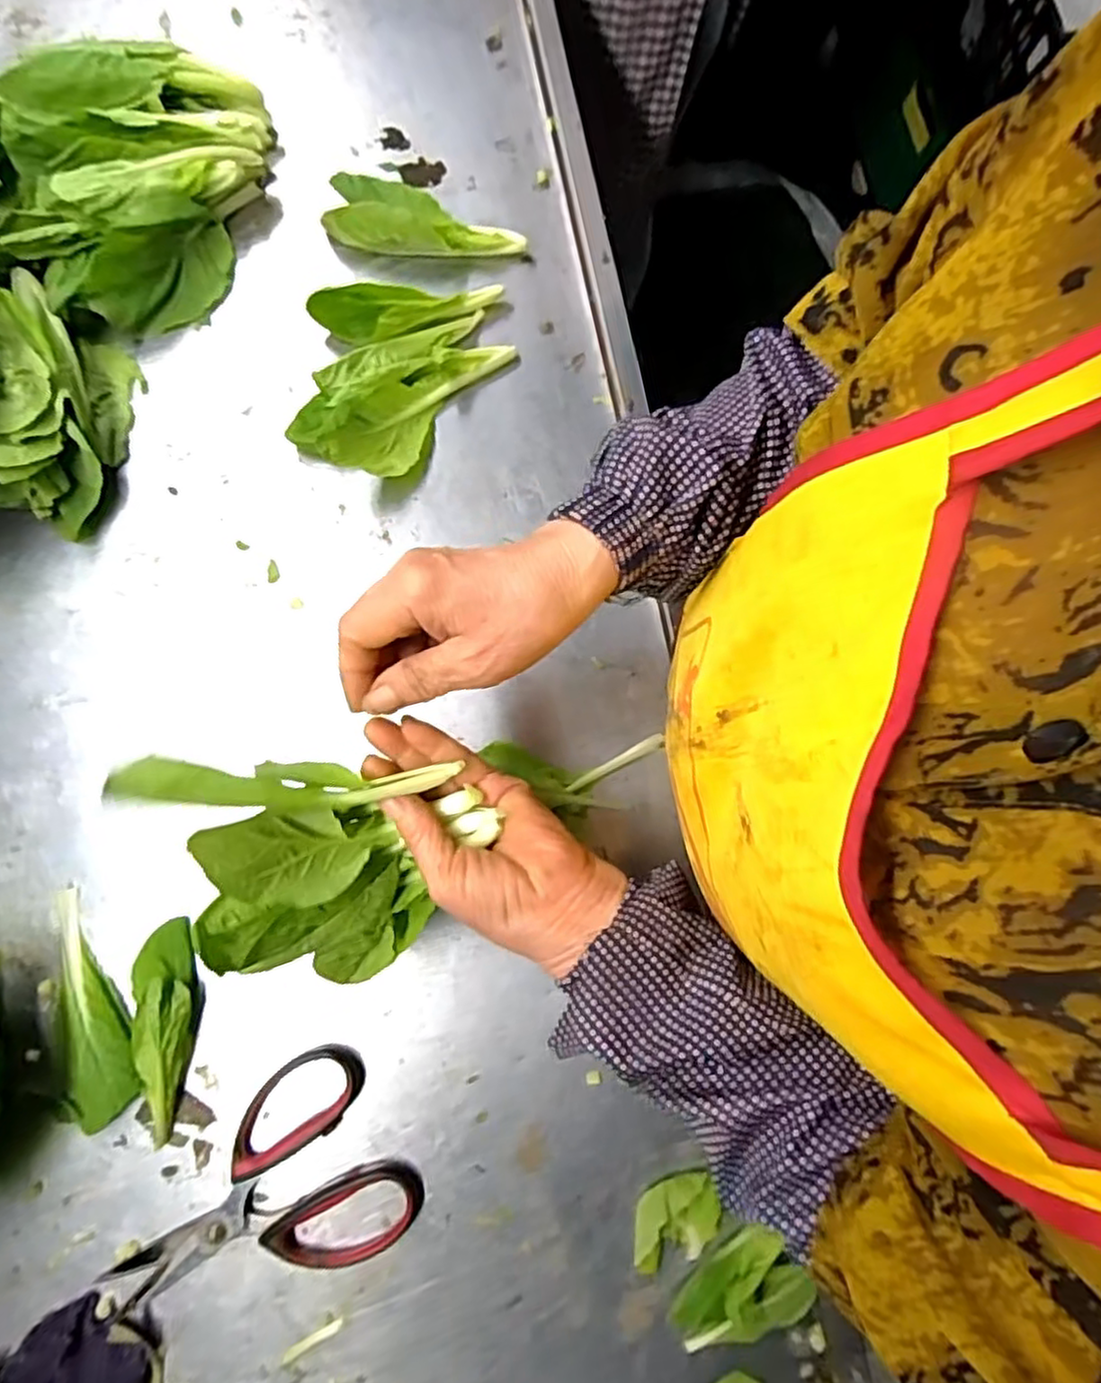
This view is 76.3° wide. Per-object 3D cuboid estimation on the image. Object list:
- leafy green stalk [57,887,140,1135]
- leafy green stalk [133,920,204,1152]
[{"bbox_3d":[-0.289,0.196,0.439,0.053,0.019,0.141,-15,79,-3],"label":"leafy green stalk"},{"bbox_3d":[-0.239,0.211,0.436,0.033,0.022,0.126,-5,79,-1],"label":"leafy green stalk"}]

